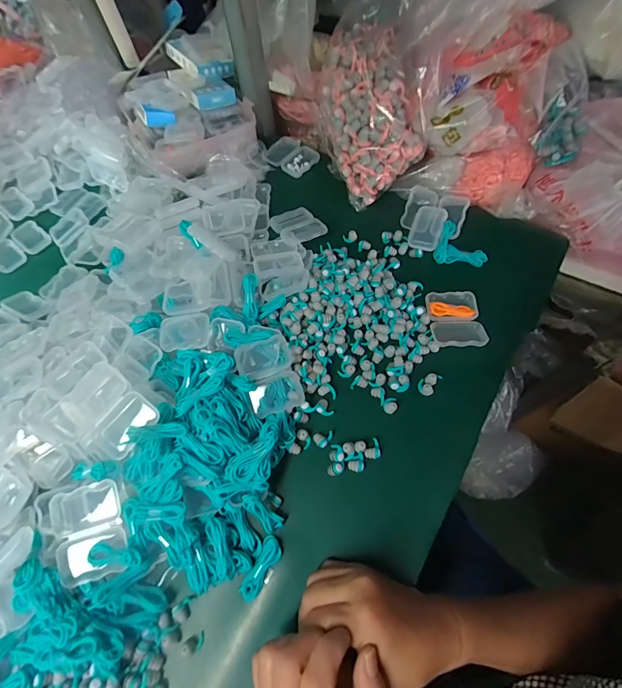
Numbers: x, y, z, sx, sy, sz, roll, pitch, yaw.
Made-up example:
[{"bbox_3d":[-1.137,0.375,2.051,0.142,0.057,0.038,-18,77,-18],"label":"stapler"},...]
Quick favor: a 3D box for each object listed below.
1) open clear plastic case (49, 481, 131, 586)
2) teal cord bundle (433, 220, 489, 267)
[{"bbox_3d":[-0.191,0.162,0.323,0.056,0.024,0.072,-21,64,-7],"label":"open clear plastic case"},{"bbox_3d":[0.186,-0.117,0.459,0.060,0.024,0.047,21,67,13],"label":"teal cord bundle"}]

